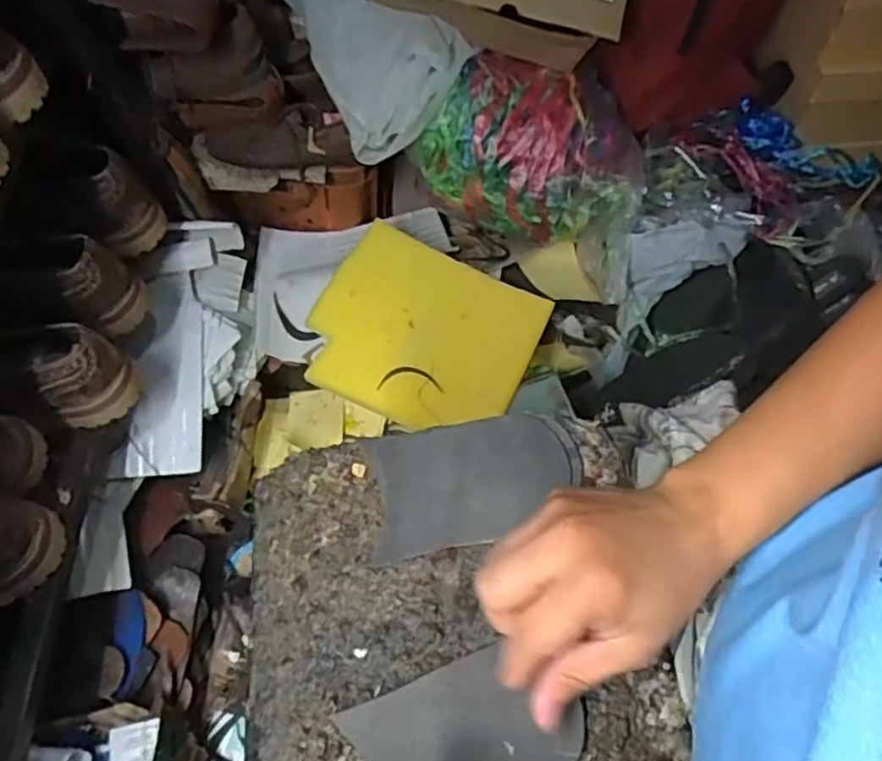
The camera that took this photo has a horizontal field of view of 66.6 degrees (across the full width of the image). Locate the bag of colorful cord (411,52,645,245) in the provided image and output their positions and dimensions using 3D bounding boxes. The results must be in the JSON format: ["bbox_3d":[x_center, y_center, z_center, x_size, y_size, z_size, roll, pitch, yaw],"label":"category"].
[{"bbox_3d":[0.111,-0.284,0.846,0.271,0.170,0.138,8,63,5],"label":"bag of colorful cord"}]

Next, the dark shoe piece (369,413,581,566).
[{"bbox_3d":[0.019,0.062,0.423,0.126,0.004,0.078,-15,66,13],"label":"dark shoe piece"}]

